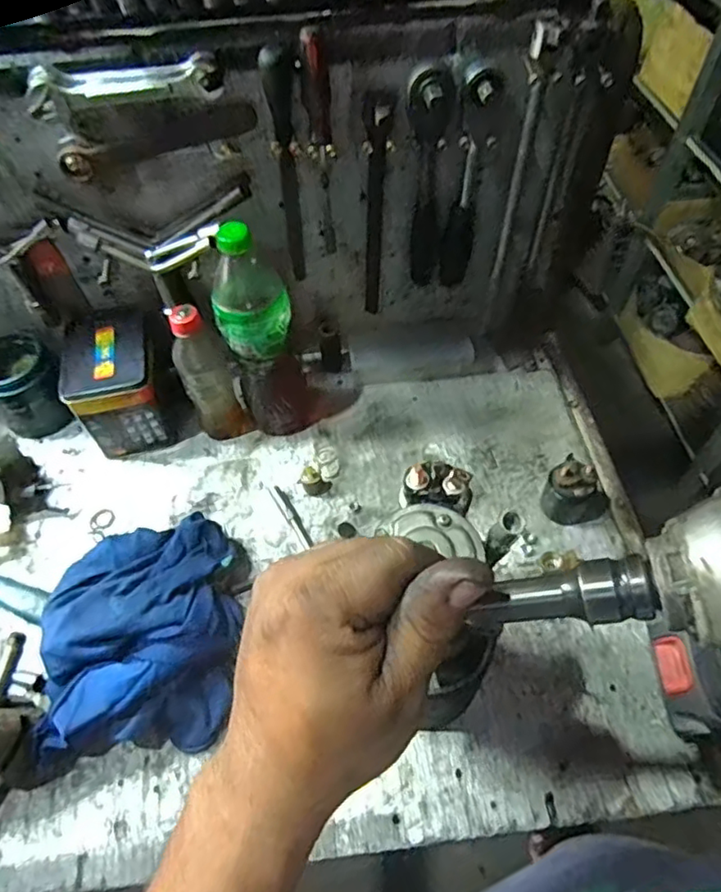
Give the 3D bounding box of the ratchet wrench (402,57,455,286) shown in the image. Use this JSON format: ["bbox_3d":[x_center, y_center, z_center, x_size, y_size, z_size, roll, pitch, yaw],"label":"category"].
[{"bbox_3d":[0.065,-0.262,0.633,0.042,0.246,0.044,3,55,5],"label":"ratchet wrench"}]

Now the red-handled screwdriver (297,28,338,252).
[{"bbox_3d":[-0.037,-0.279,0.594,0.022,0.216,0.023,-5,54,-1],"label":"red-handled screwdriver"}]

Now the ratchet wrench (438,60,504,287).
[{"bbox_3d":[0.110,-0.263,0.636,0.042,0.245,0.035,8,55,7],"label":"ratchet wrench"}]

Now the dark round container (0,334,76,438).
[{"bbox_3d":[-0.418,-0.066,0.765,0.086,0.107,0.083,-24,57,-15],"label":"dark round container"}]

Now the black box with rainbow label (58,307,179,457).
[{"bbox_3d":[-0.289,-0.075,0.738,0.101,0.123,0.128,-10,55,-5],"label":"black box with rainbow label"}]

